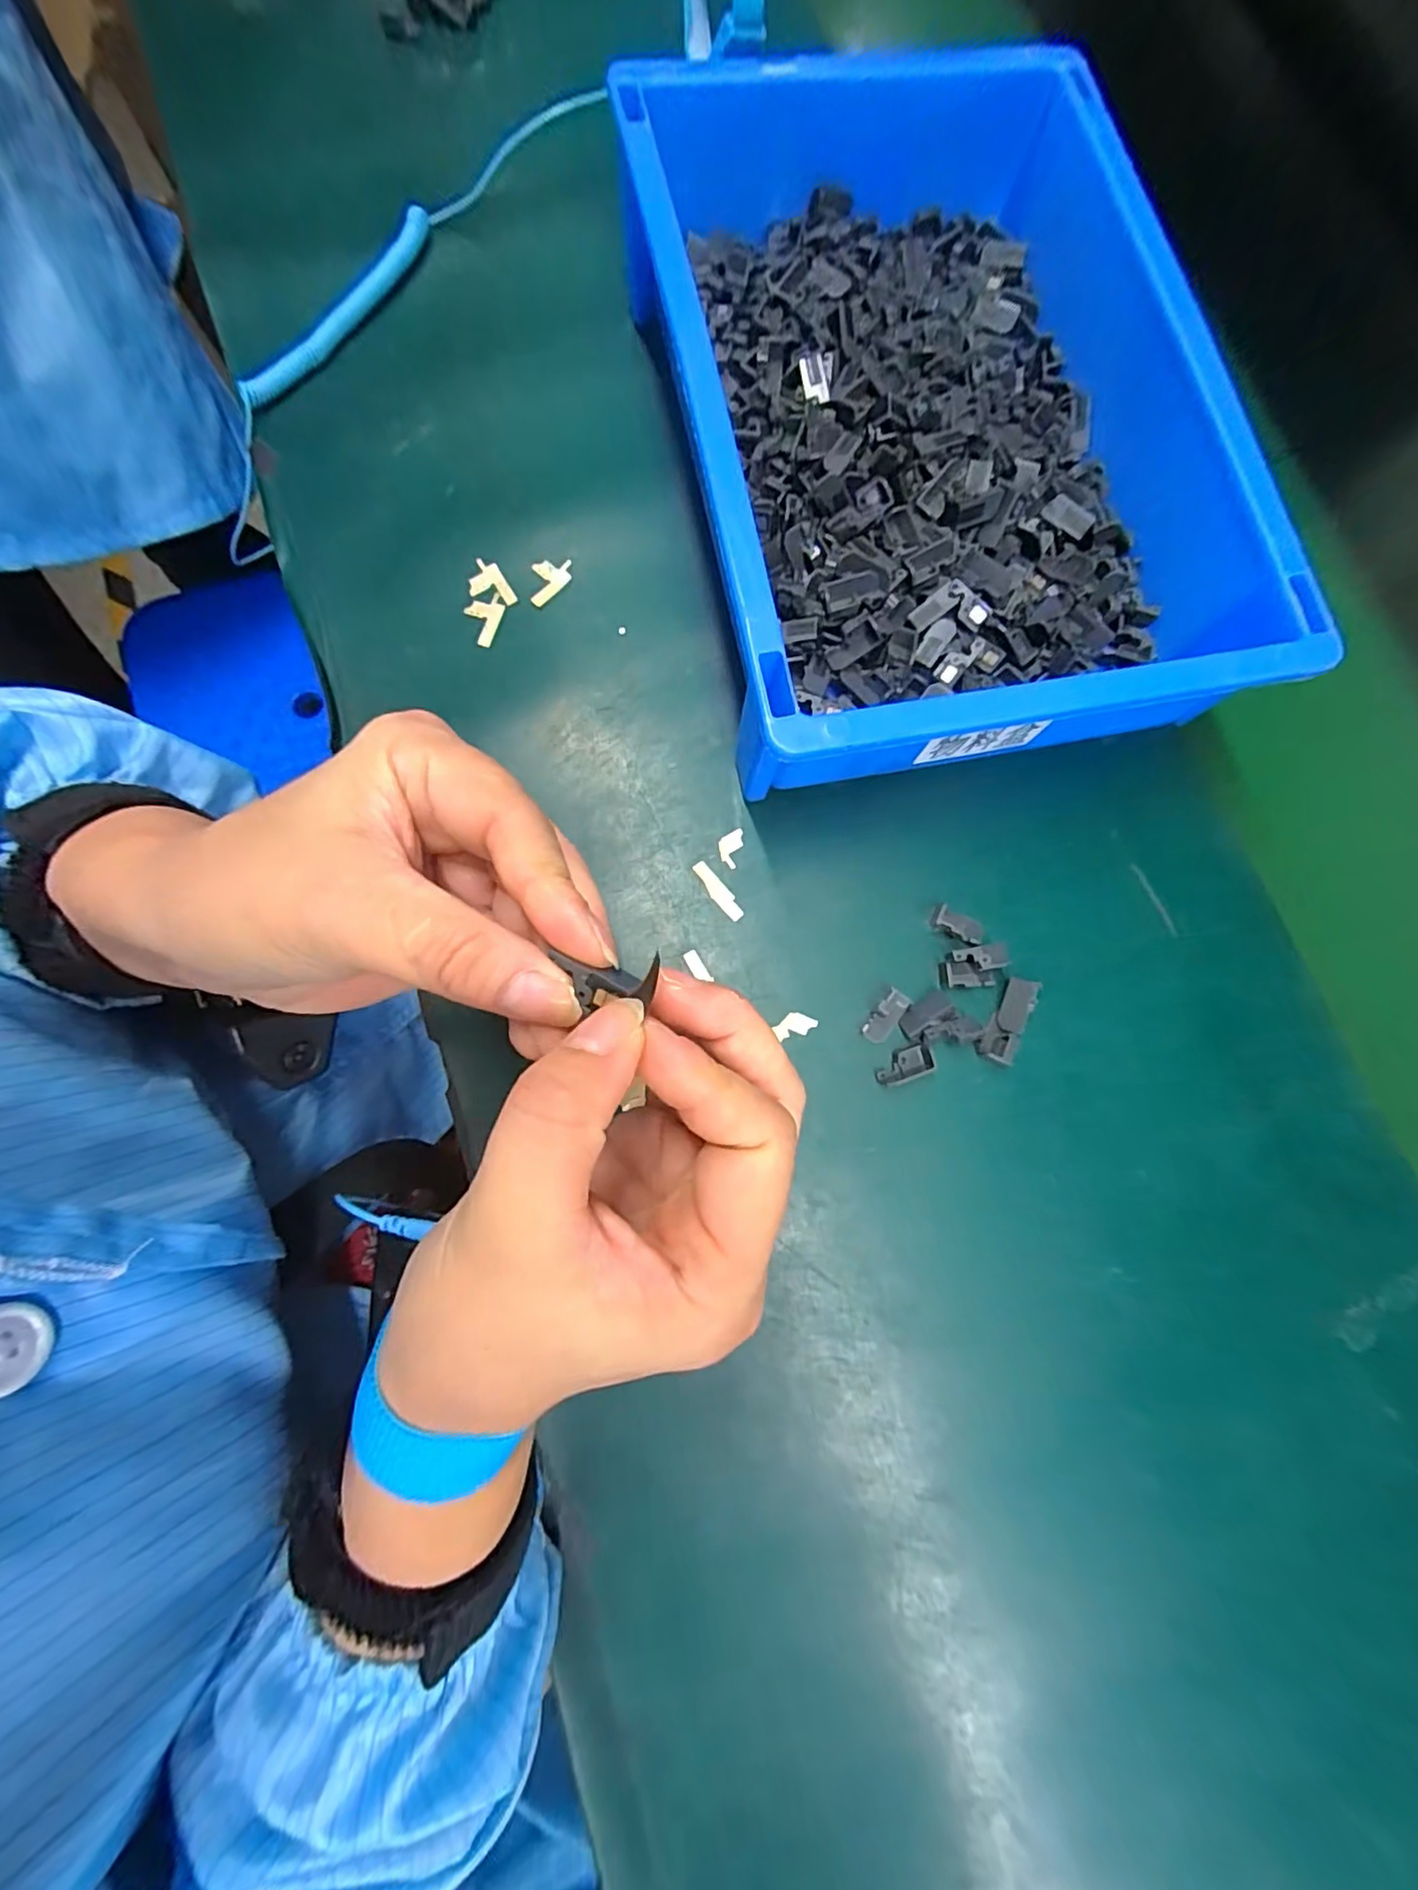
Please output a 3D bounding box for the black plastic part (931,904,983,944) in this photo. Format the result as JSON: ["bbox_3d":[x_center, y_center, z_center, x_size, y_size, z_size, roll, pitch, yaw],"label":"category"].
[{"bbox_3d":[0.101,-0.008,0.252,0.023,0.007,0.010,24,80,-10],"label":"black plastic part"}]

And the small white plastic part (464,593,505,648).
[{"bbox_3d":[-0.100,-0.148,0.282,0.017,0.004,0.020,-27,81,-5],"label":"small white plastic part"}]

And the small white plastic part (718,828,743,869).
[{"bbox_3d":[0.009,-0.042,0.261,0.009,0.004,0.017,18,80,3],"label":"small white plastic part"}]

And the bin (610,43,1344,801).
[{"bbox_3d":[0.100,-0.221,0.262,0.227,0.070,0.305,-12,80,-2],"label":"bin"}]

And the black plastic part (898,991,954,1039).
[{"bbox_3d":[0.087,0.027,0.244,0.023,0.006,0.009,-36,82,-6],"label":"black plastic part"}]

